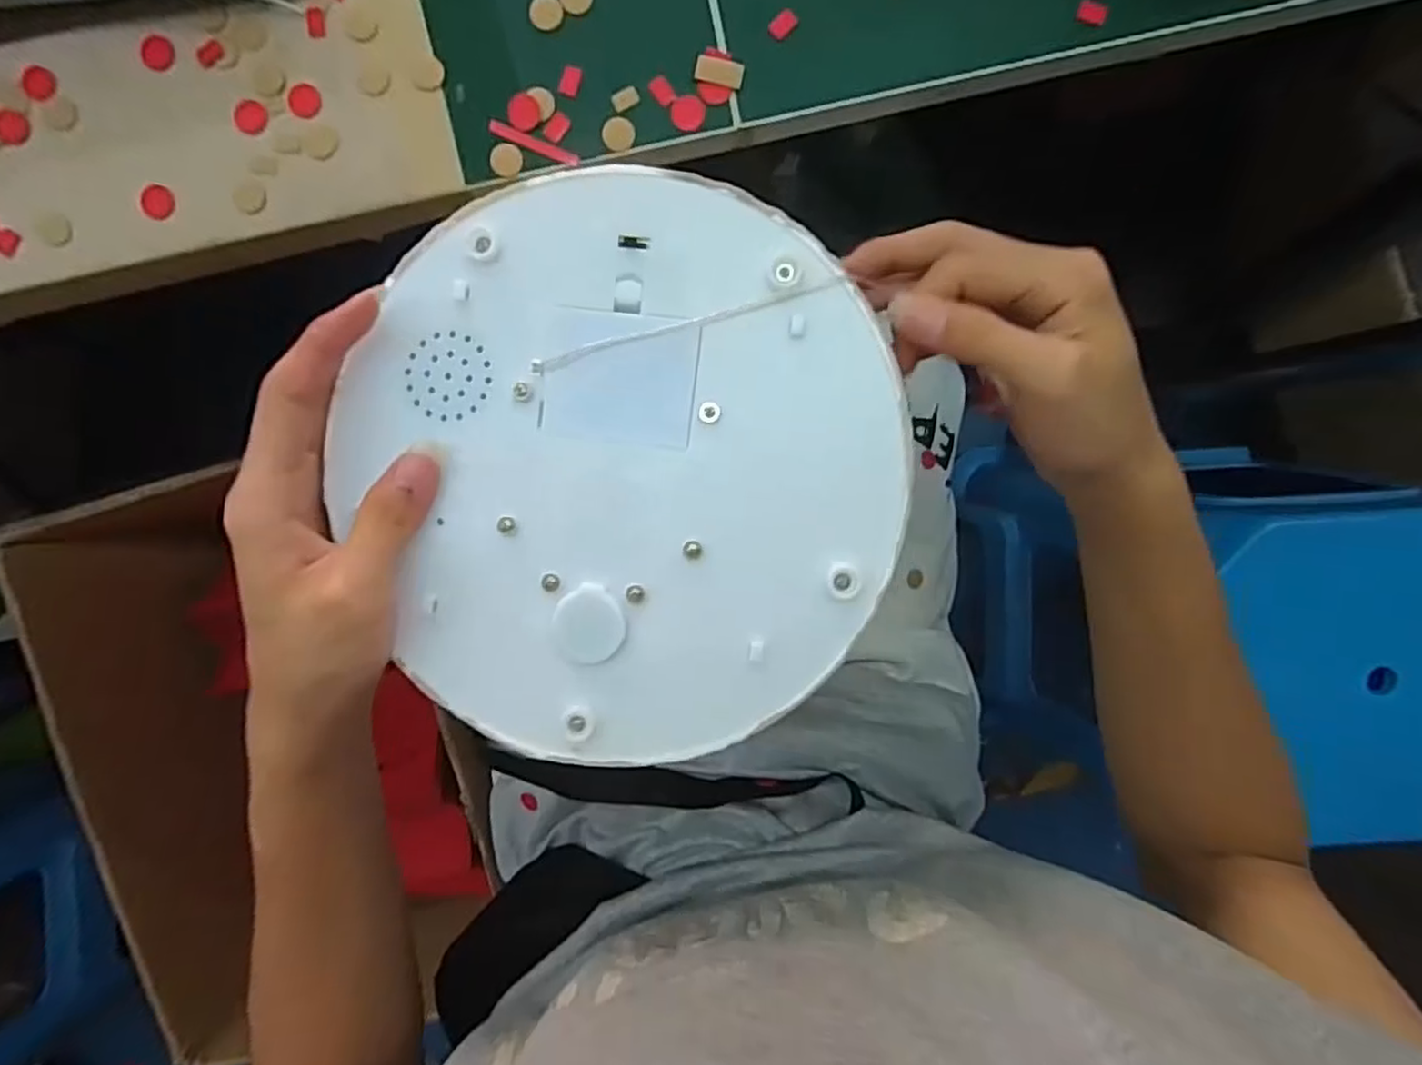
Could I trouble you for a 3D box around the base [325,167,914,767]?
[{"bbox_3d":[-0.037,-0.022,0.257,0.201,0.025,0.203,0,95,0],"label":"base"}]

